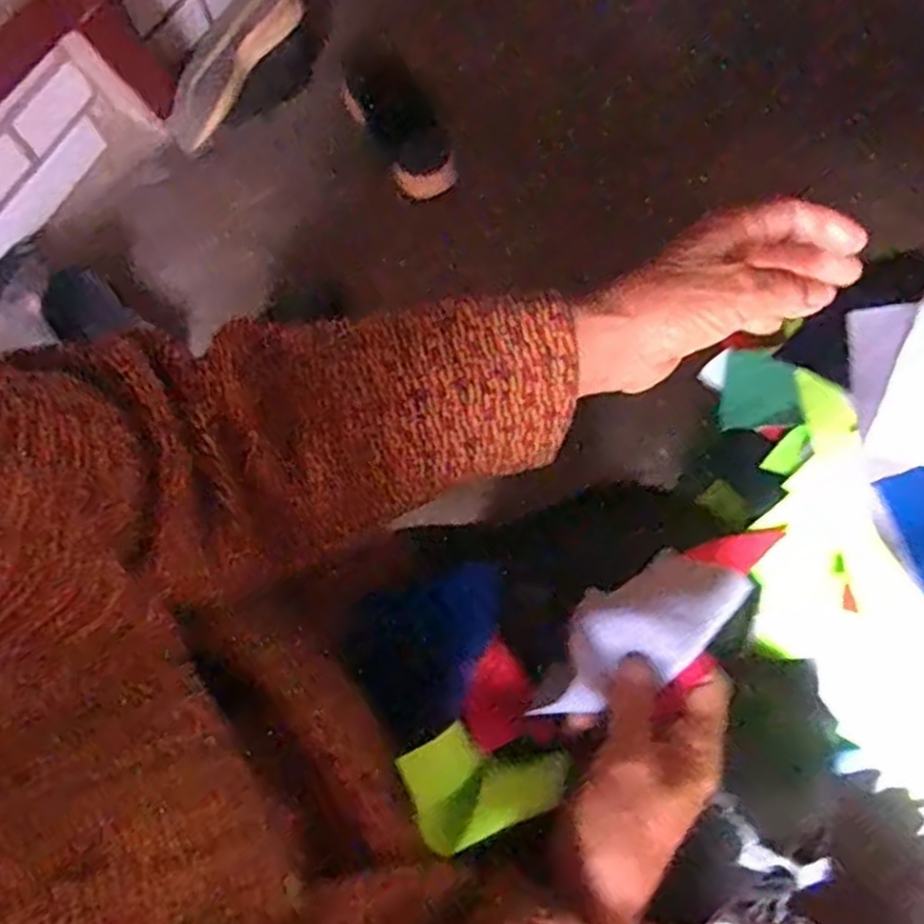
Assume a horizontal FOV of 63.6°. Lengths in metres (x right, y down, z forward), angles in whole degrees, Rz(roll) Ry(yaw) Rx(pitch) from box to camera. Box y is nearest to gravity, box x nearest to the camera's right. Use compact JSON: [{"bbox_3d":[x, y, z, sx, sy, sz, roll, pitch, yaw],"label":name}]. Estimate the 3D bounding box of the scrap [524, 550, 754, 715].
[{"bbox_3d":[0.090,0.089,0.390,0.121,0.022,0.053,-33,75,-5],"label":"scrap"}]

